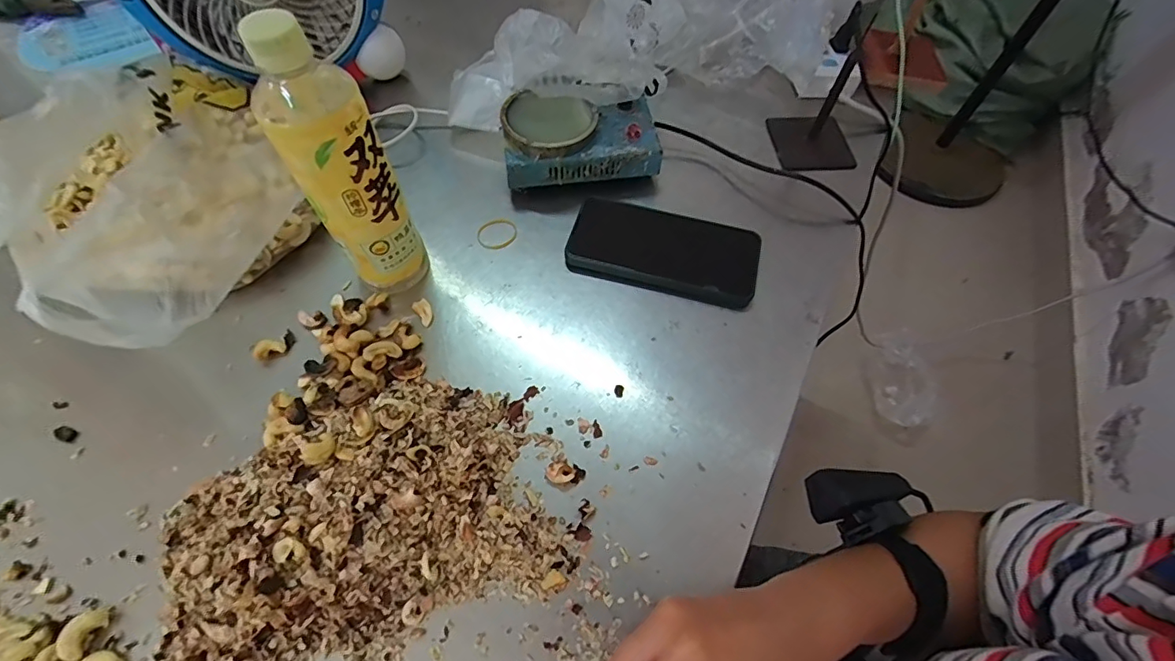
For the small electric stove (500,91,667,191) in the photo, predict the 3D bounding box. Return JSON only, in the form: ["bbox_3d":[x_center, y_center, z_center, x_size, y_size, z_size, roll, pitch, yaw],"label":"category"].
[{"bbox_3d":[-0.007,-0.191,0.493,0.148,0.061,0.080,-8,60,-5],"label":"small electric stove"}]

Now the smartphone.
[{"bbox_3d":[0.069,-0.072,0.448,0.166,0.010,0.085,12,61,7],"label":"smartphone"}]

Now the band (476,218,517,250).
[{"bbox_3d":[-0.085,-0.091,0.465,0.038,0.004,0.032,-26,63,-14],"label":"band"}]

